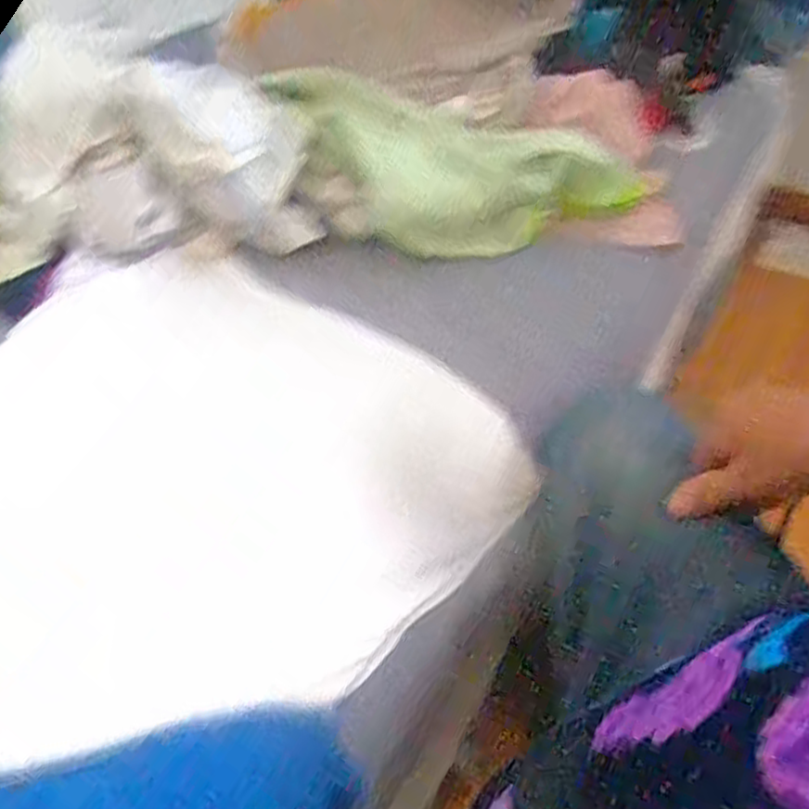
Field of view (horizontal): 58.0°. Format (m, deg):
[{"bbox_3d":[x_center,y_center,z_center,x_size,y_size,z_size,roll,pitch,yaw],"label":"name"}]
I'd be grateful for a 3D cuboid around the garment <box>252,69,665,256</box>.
[{"bbox_3d":[0.052,-0.223,0.696,0.320,0.105,0.150,20,49,19],"label":"garment"}]

